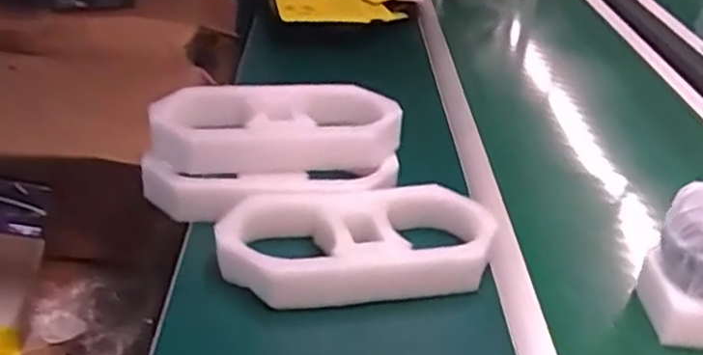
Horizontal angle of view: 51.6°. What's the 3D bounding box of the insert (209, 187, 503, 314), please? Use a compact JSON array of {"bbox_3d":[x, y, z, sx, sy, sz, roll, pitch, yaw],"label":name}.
[{"bbox_3d":[0.005,0.076,0.811,0.303,0.063,0.152,-3,32,-16],"label":"insert"}]

